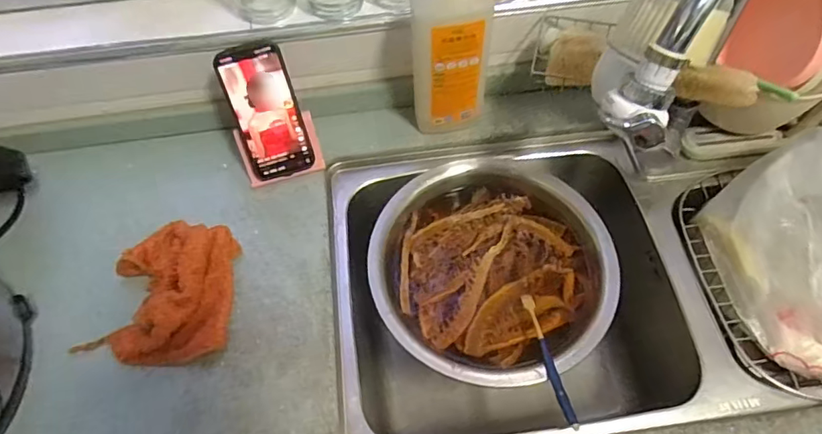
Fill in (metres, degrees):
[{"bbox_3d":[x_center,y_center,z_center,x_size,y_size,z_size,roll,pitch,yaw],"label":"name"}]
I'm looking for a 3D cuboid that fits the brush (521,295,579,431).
[{"bbox_3d":[0.154,0.157,0.589,0.013,0.016,0.174,-7,40,-2],"label":"brush"}]

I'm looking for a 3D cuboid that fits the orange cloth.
[{"bbox_3d":[-0.272,0.079,0.585,0.145,0.050,0.157,3,59,4],"label":"orange cloth"}]

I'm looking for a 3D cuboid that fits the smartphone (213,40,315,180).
[{"bbox_3d":[-0.177,-0.128,0.648,0.076,0.165,0.009,-20,27,-9],"label":"smartphone"}]

